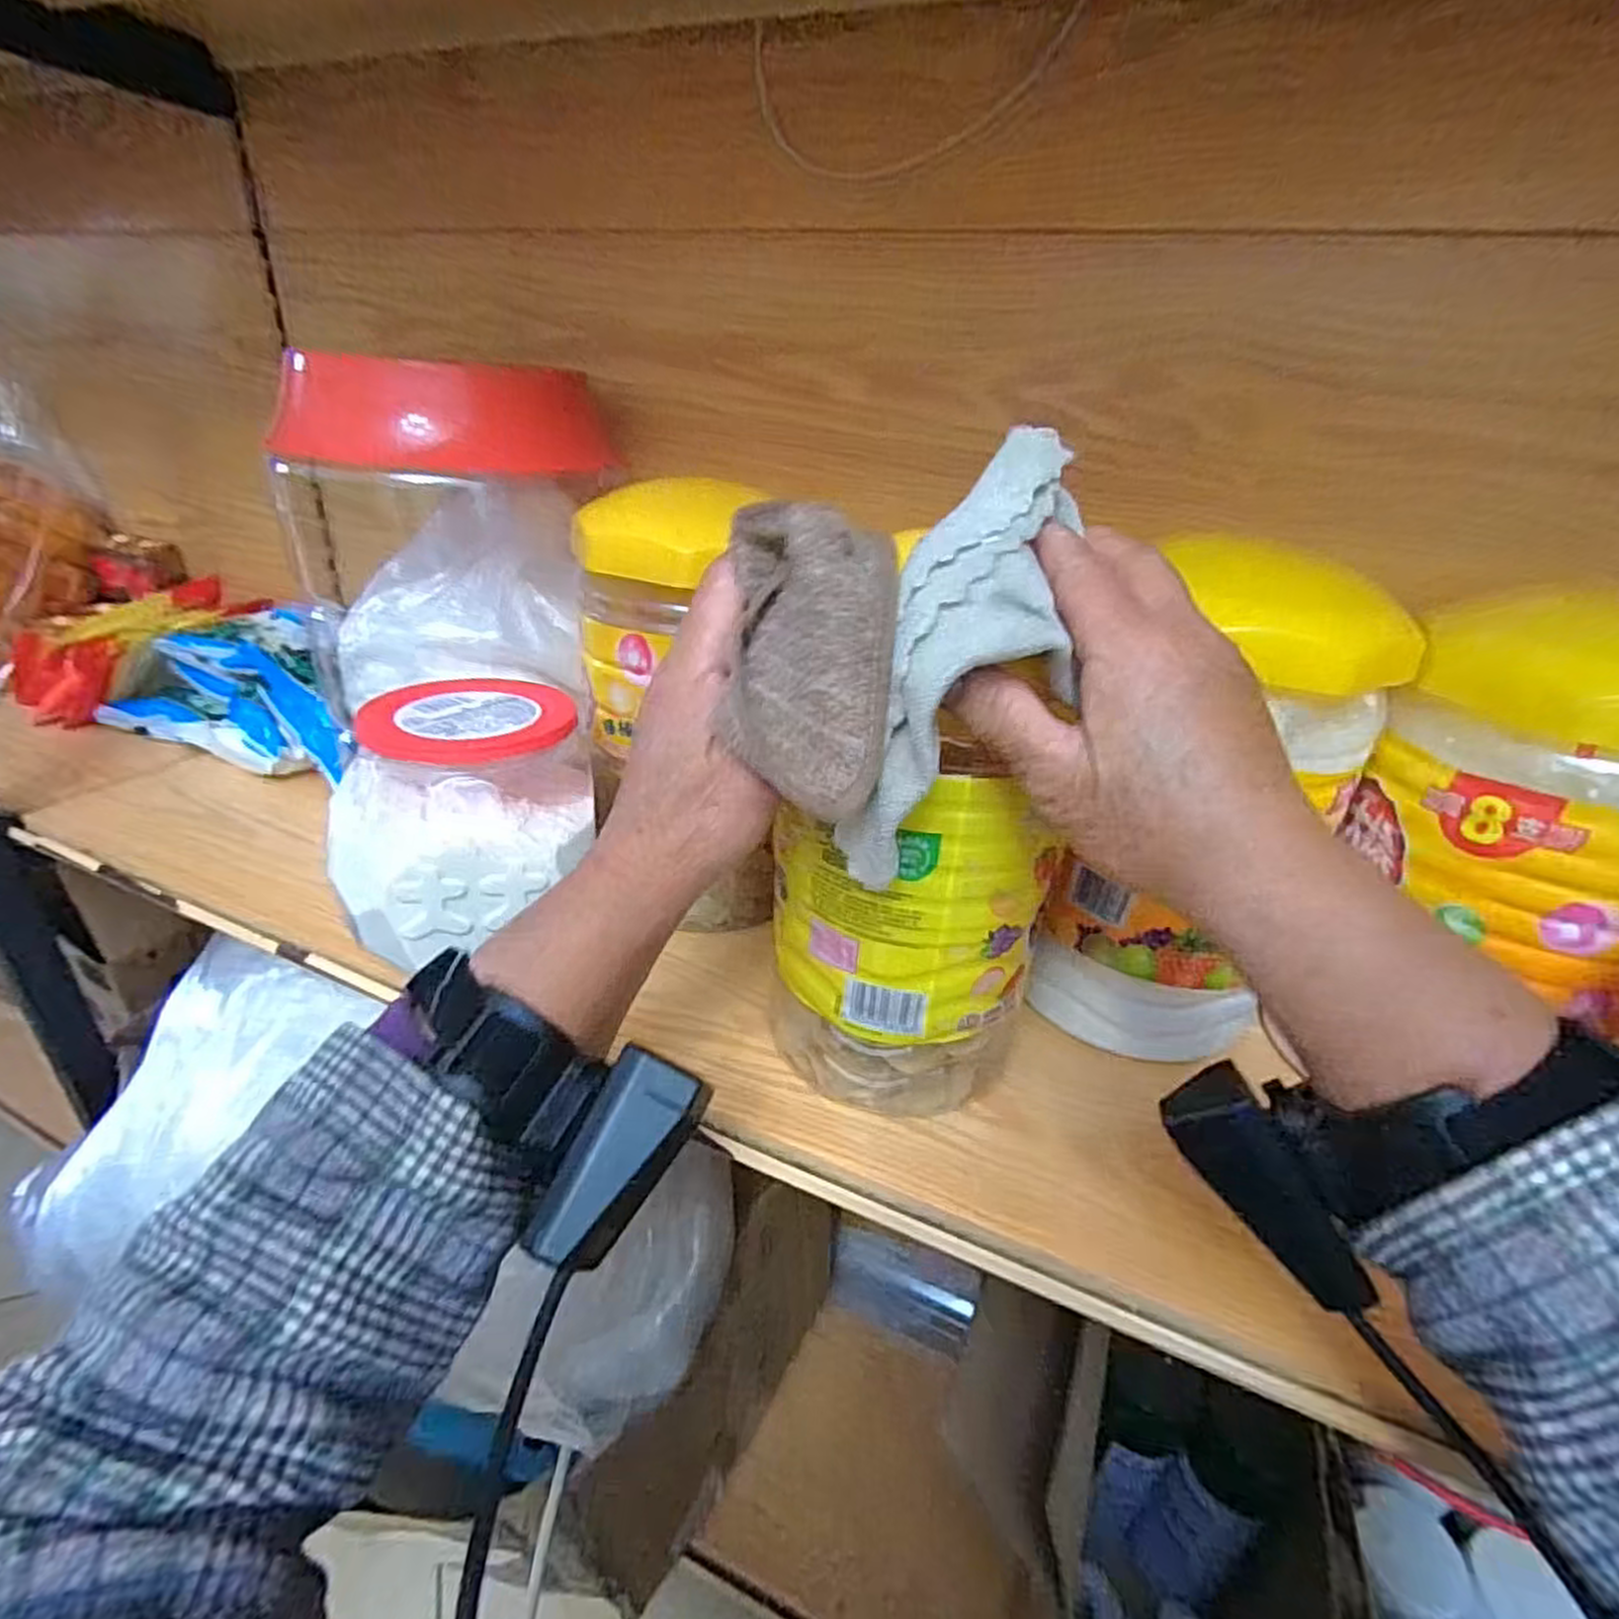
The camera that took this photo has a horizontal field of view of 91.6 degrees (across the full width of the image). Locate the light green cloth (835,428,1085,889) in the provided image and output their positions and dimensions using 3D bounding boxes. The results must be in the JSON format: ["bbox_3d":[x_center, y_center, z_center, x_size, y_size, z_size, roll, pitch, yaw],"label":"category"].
[{"bbox_3d":[0.061,-0.058,0.274,0.060,0.176,0.057,20,-8,27],"label":"light green cloth"}]

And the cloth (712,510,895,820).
[{"bbox_3d":[-0.003,-0.055,0.277,0.063,0.102,0.030,6,2,29],"label":"cloth"}]

